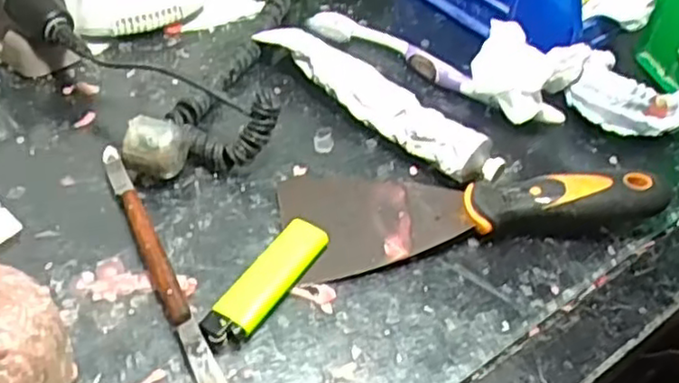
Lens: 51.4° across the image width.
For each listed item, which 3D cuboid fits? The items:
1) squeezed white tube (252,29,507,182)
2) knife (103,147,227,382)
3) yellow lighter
[{"bbox_3d":[0.023,-0.055,0.436,0.180,0.027,0.037,34,52,25],"label":"squeezed white tube"},{"bbox_3d":[-0.090,0.034,0.346,0.011,0.012,0.168,-18,50,-22],"label":"knife"},{"bbox_3d":[-0.036,0.044,0.340,0.022,0.013,0.077,27,49,19],"label":"yellow lighter"}]

